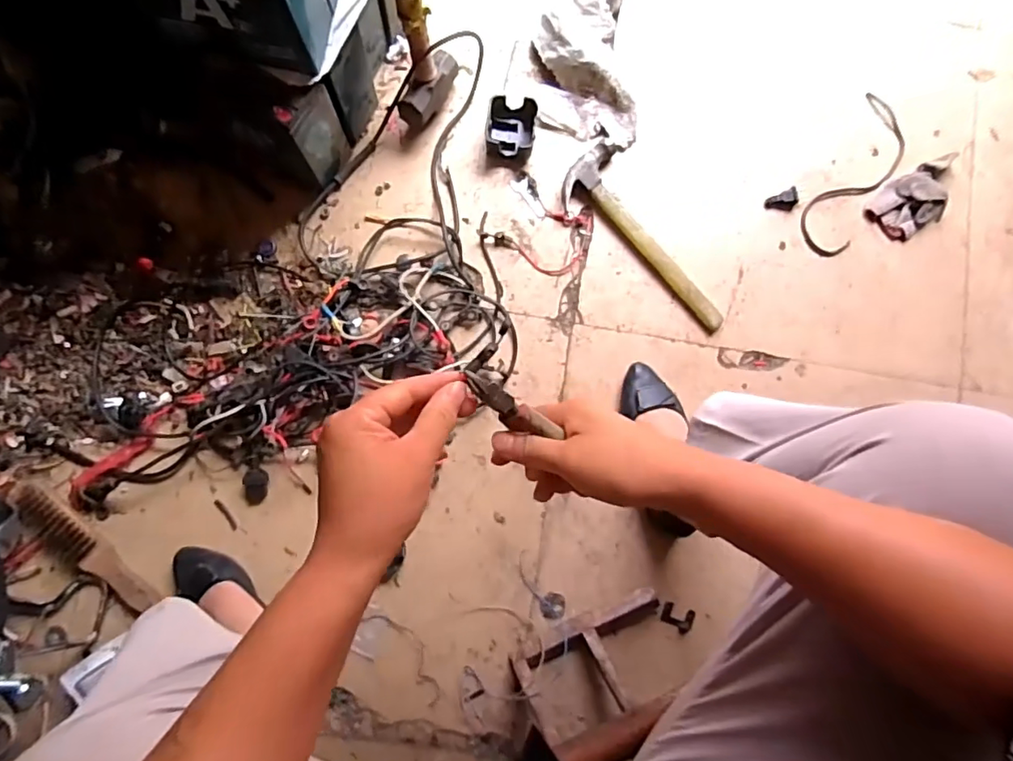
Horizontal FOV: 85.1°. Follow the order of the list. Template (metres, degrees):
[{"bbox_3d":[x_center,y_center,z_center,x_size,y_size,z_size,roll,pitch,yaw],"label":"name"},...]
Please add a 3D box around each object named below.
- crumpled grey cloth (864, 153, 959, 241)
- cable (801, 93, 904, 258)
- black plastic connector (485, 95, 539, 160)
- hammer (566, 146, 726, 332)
[{"bbox_3d":[0.642,-0.284,0.857,0.154,0.027,0.086,-31,86,-7],"label":"crumpled grey cloth"},{"bbox_3d":[0.551,-0.320,0.866,0.094,0.007,0.286,32,82,0],"label":"cable"},{"bbox_3d":[0.007,-0.373,0.822,0.071,0.035,0.087,9,83,-3],"label":"black plastic connector"},{"bbox_3d":[0.205,-0.200,0.817,0.101,0.028,0.320,-38,87,-7],"label":"hammer"}]

